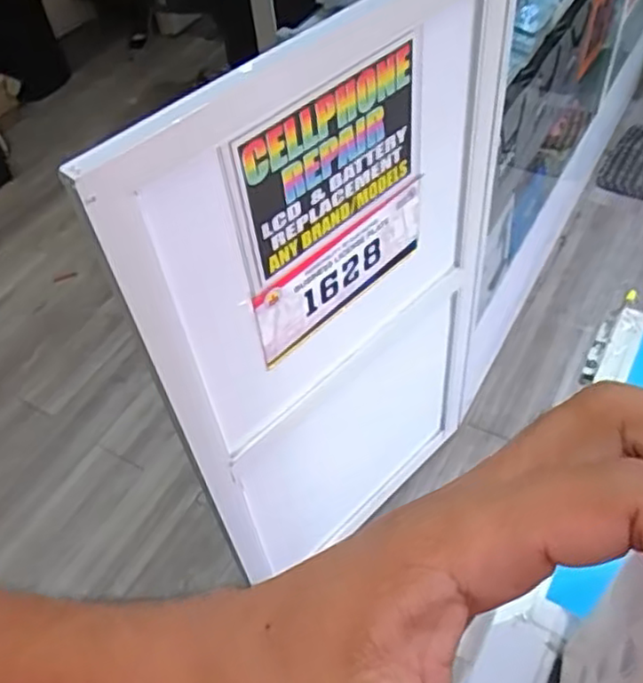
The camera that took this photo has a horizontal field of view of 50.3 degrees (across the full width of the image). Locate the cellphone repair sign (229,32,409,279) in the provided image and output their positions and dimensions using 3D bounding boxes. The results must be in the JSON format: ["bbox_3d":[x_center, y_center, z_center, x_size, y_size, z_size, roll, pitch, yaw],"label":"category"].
[{"bbox_3d":[0.016,-0.209,0.801,0.264,0.194,0.007,-39,57,-23],"label":"cellphone repair sign"}]

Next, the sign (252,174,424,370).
[{"bbox_3d":[0.033,-0.096,0.938,0.313,0.138,0.008,-38,56,-24],"label":"sign"}]

